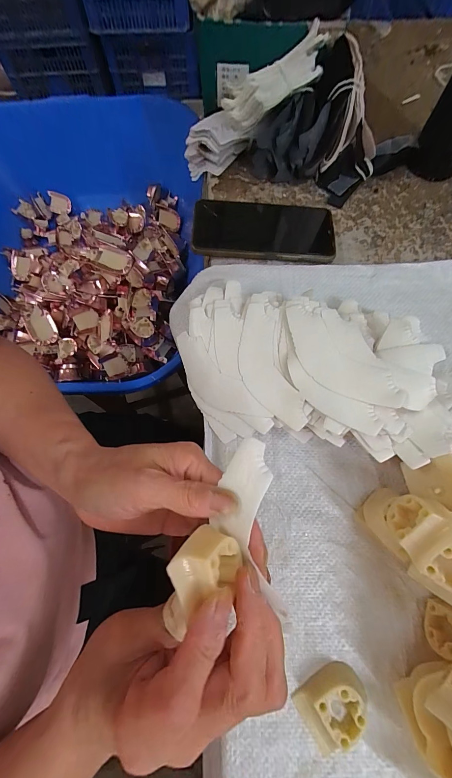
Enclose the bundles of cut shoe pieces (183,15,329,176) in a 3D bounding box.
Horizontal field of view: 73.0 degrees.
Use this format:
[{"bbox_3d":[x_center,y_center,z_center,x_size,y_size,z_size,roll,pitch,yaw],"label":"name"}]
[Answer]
[{"bbox_3d":[0.033,-0.346,0.372,0.208,0.057,0.058,-35,72,15],"label":"bundles of cut shoe pieces"}]

